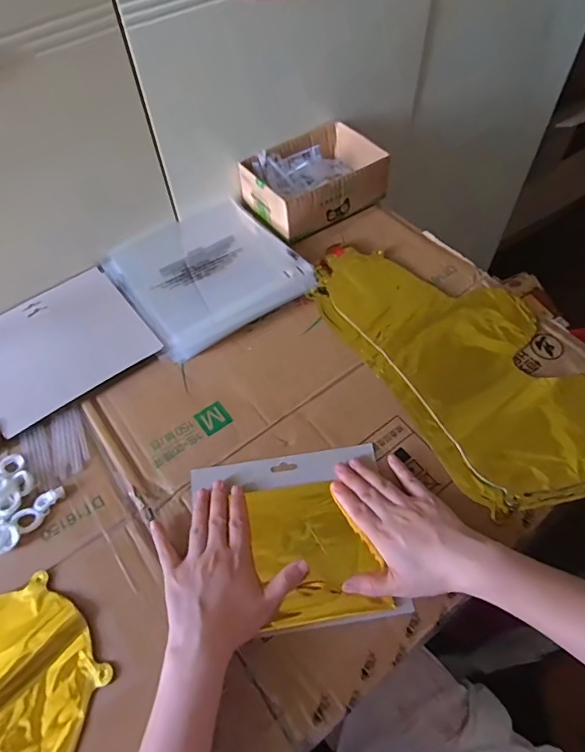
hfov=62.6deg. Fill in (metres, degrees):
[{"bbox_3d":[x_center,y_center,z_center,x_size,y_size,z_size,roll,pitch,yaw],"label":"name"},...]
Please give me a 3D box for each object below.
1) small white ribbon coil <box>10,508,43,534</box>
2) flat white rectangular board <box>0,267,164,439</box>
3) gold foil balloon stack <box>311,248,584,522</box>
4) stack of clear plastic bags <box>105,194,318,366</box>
[{"bbox_3d":[-0.258,0.139,0.468,0.025,0.007,0.023,35,65,21],"label":"small white ribbon coil"},{"bbox_3d":[-0.289,-0.041,0.586,0.196,0.008,0.172,-33,63,-18],"label":"flat white rectangular board"},{"bbox_3d":[0.212,-0.031,0.563,0.229,0.014,0.406,-27,61,-15],"label":"gold foil balloon stack"},{"bbox_3d":[-0.114,-0.145,0.644,0.221,0.019,0.220,-31,62,-17],"label":"stack of clear plastic bags"}]

